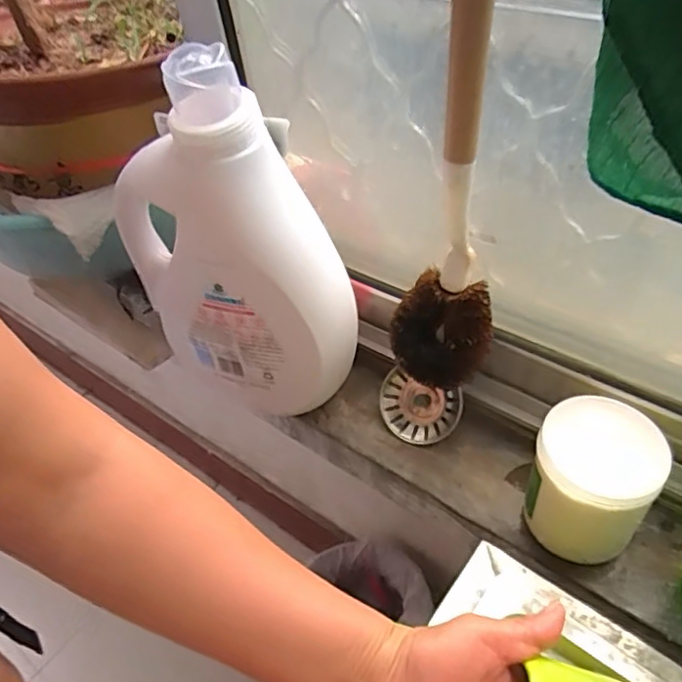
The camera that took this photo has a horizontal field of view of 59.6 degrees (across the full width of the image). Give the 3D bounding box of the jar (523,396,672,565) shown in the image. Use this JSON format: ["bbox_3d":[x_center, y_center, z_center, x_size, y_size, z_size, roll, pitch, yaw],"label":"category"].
[{"bbox_3d":[0.182,0.106,0.437,0.078,0.104,0.080,-3,47,3],"label":"jar"}]

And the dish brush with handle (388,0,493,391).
[{"bbox_3d":[0.068,-0.093,0.392,0.078,0.317,0.061,5,48,11],"label":"dish brush with handle"}]

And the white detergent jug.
[{"bbox_3d":[-0.092,-0.070,0.471,0.196,0.286,0.075,9,49,14],"label":"white detergent jug"}]

